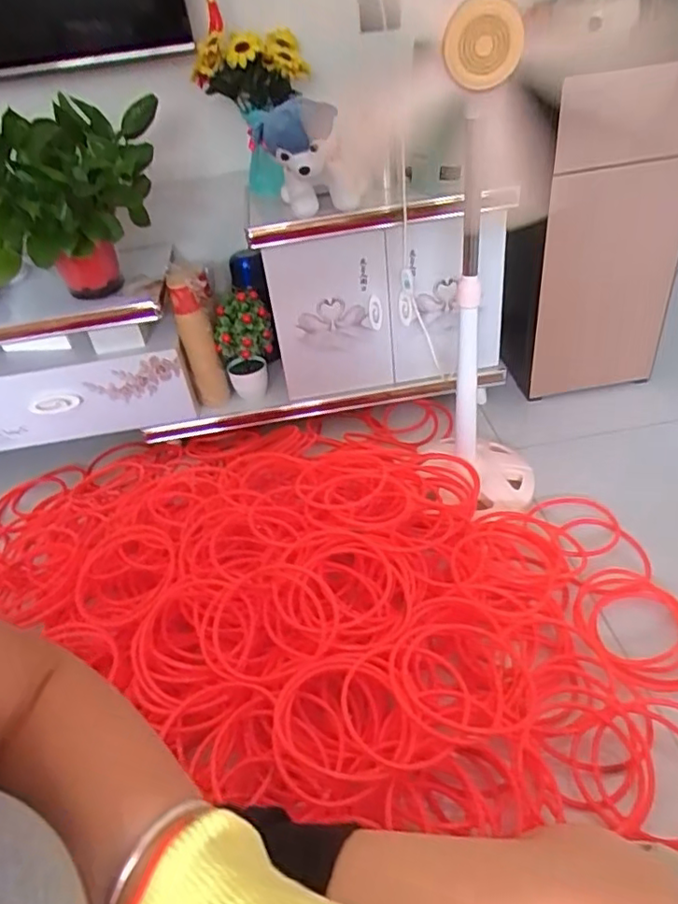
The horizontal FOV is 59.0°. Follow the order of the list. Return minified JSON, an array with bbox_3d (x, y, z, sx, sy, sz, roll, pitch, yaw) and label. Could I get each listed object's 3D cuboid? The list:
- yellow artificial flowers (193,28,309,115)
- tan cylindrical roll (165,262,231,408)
[{"bbox_3d":[-0.163,-0.720,1.134,0.183,0.122,0.131,-20,40,-16],"label":"yellow artificial flowers"},{"bbox_3d":[-0.308,-0.256,1.333,0.083,0.308,0.089,-16,39,-10],"label":"tan cylindrical roll"}]

